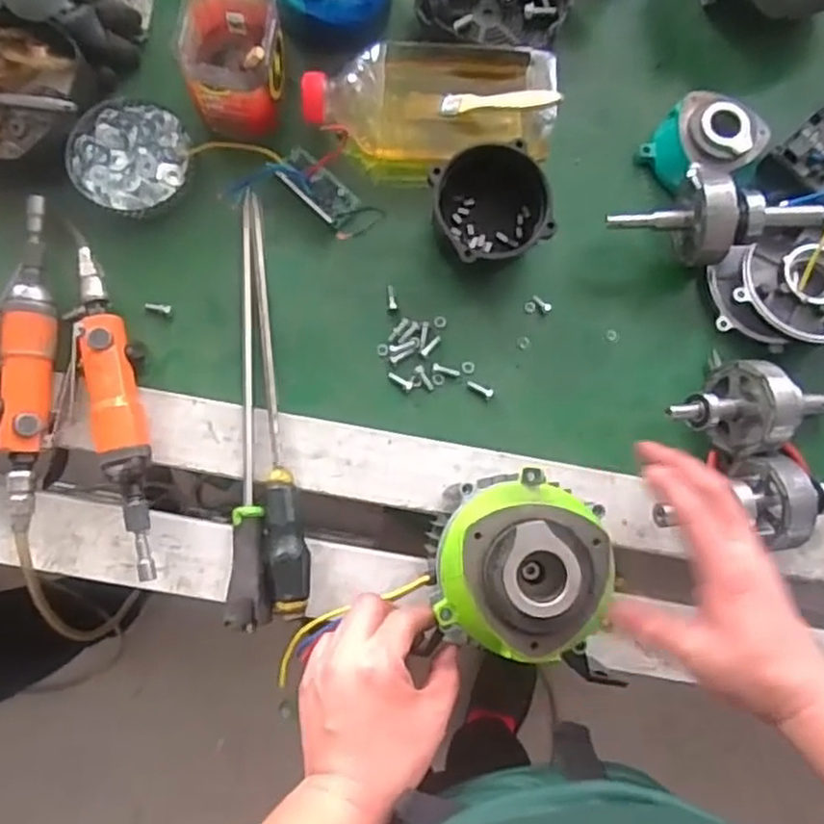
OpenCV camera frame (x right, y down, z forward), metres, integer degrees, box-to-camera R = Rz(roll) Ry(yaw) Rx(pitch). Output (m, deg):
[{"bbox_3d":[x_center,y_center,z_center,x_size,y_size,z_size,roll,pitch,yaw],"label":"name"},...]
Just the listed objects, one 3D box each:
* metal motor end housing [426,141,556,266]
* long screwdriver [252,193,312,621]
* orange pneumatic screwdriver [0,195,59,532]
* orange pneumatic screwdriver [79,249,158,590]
[{"bbox_3d":[0.066,-0.178,0.606,0.094,0.055,0.095,0,82,-2],"label":"metal motor end housing"},{"bbox_3d":[-0.118,-0.007,0.594,0.032,0.025,0.347,-7,83,-3],"label":"long screwdriver"},{"bbox_3d":[-0.314,-0.042,0.591,0.033,0.045,0.266,0,82,-2],"label":"orange pneumatic screwdriver"},{"bbox_3d":[-0.241,-0.002,0.586,0.041,0.041,0.276,-12,83,-4],"label":"orange pneumatic screwdriver"}]

